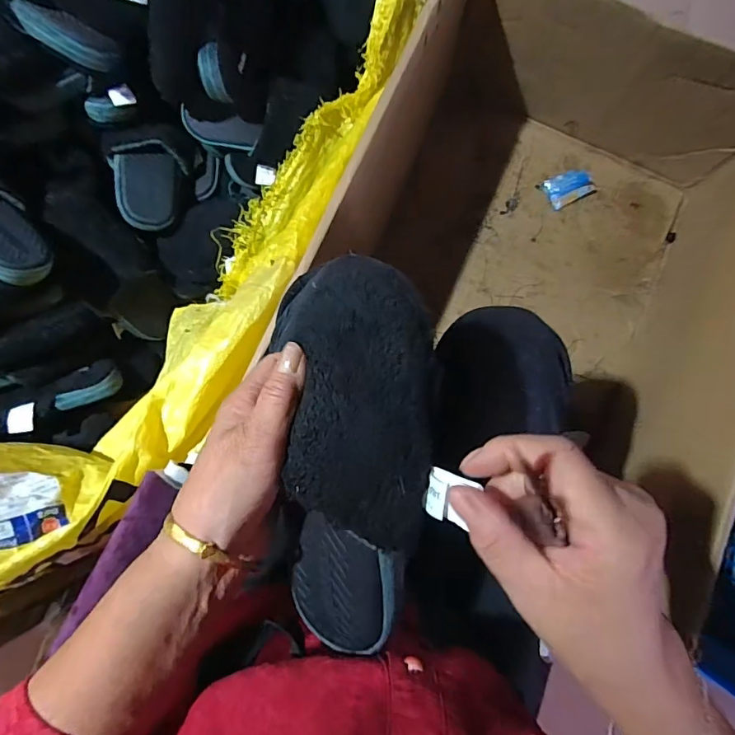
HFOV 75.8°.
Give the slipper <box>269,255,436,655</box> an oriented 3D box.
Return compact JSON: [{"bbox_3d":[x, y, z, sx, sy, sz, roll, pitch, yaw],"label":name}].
[{"bbox_3d":[-0.011,0.052,0.255,0.099,0.057,0.215,6,100,31],"label":"slipper"}]

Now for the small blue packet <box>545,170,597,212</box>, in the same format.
[{"bbox_3d":[0.345,-0.308,0.811,0.079,0.032,0.053,-23,84,-4],"label":"small blue packet"}]

